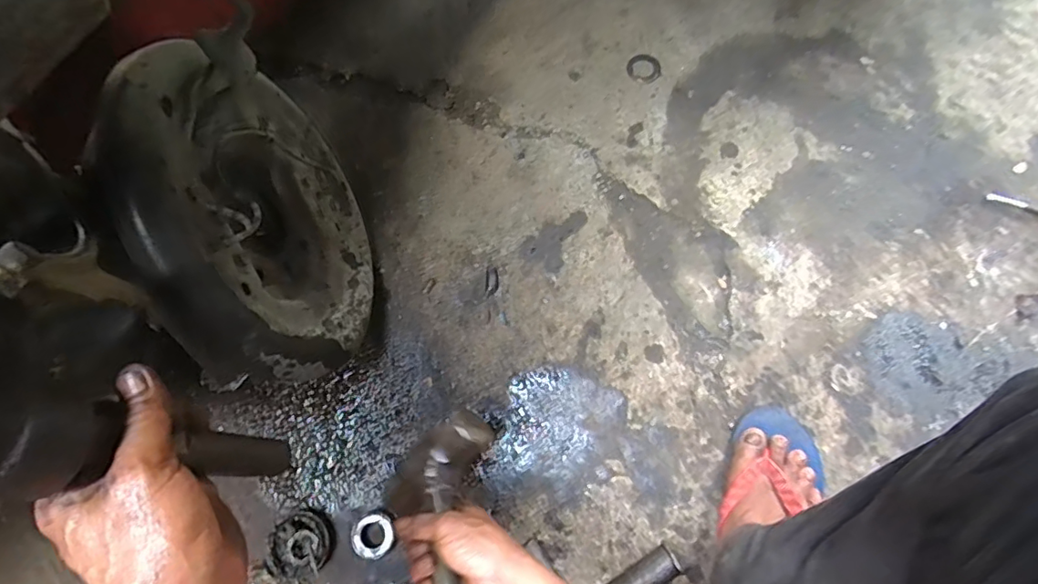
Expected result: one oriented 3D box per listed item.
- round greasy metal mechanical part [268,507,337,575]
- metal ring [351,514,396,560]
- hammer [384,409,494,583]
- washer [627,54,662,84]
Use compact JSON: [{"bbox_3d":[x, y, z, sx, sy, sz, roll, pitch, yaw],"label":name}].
[{"bbox_3d":[-0.256,0.297,0.612,0.066,0.038,0.065,-1,76,3],"label":"round greasy metal mechanical part"},{"bbox_3d":[-0.170,0.288,0.612,0.046,0.023,0.046,-1,76,3],"label":"metal ring"},{"bbox_3d":[-0.060,0.247,0.410,0.112,0.064,0.330,-15,36,-2],"label":"hammer"},{"bbox_3d":[0.184,-0.326,0.759,0.049,0.005,0.049,-1,76,3],"label":"washer"}]

